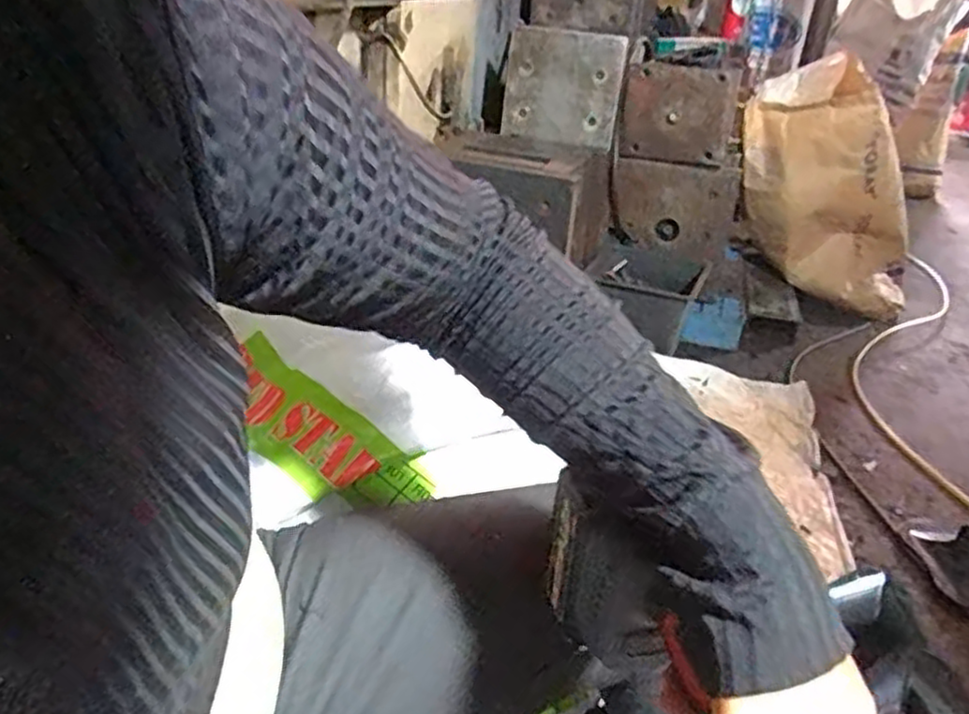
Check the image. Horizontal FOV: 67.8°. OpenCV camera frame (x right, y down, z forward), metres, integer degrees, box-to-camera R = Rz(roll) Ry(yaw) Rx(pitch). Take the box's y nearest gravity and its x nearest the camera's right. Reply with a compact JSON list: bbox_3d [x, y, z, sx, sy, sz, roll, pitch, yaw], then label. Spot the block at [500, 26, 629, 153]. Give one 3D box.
[{"bbox_3d":[0.163,-0.589,1.582,0.270,0.234,0.039,16,13,20],"label":"block"}]

